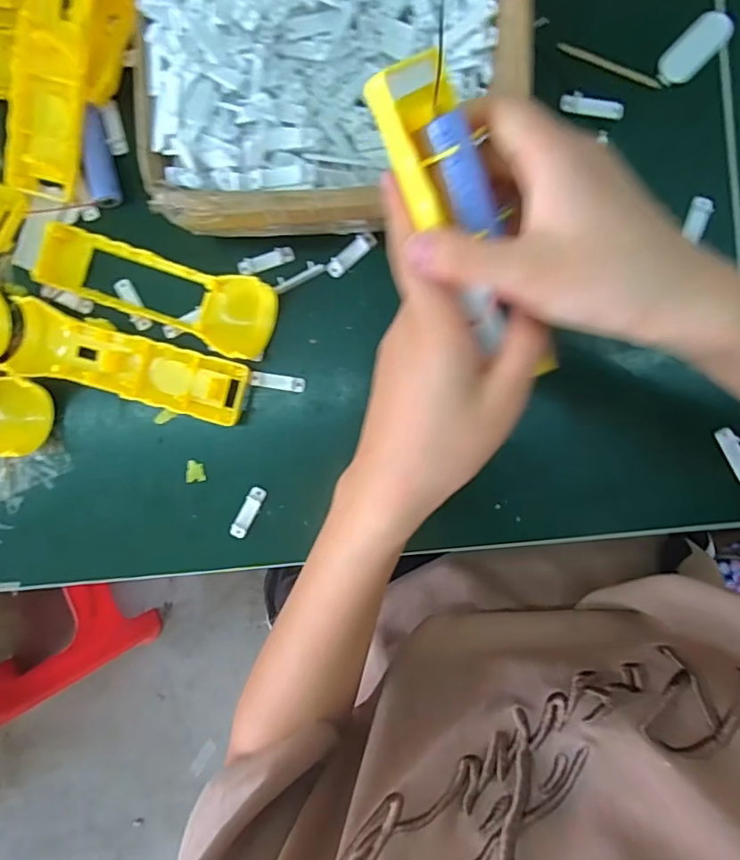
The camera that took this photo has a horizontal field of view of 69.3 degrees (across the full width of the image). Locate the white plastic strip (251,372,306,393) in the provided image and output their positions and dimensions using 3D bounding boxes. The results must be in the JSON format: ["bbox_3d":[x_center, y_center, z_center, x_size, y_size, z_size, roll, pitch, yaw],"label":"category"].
[{"bbox_3d":[-0.063,-0.033,0.367,0.037,0.004,0.010,9,93,4],"label":"white plastic strip"}]

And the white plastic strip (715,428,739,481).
[{"bbox_3d":[0.237,0.017,0.345,0.012,0.004,0.038,-30,88,28],"label":"white plastic strip"}]

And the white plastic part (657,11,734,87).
[{"bbox_3d":[0.204,-0.239,0.336,0.024,0.005,0.051,45,95,1],"label":"white plastic part"}]

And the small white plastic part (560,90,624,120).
[{"bbox_3d":[0.144,-0.209,0.346,0.041,0.007,0.011,12,96,0],"label":"small white plastic part"}]

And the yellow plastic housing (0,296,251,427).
[{"bbox_3d":[-0.166,-0.043,0.365,0.165,0.018,0.048,17,94,3],"label":"yellow plastic housing"}]

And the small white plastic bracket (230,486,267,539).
[{"bbox_3d":[-0.085,0.058,0.372,0.012,0.004,0.039,27,94,2],"label":"small white plastic bracket"}]

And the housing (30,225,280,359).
[{"bbox_3d":[-0.144,-0.096,0.358,0.163,0.016,0.049,19,94,3],"label":"housing"}]

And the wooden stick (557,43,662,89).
[{"bbox_3d":[0.154,-0.235,0.344,0.069,0.009,0.005,27,94,2],"label":"wooden stick"}]

